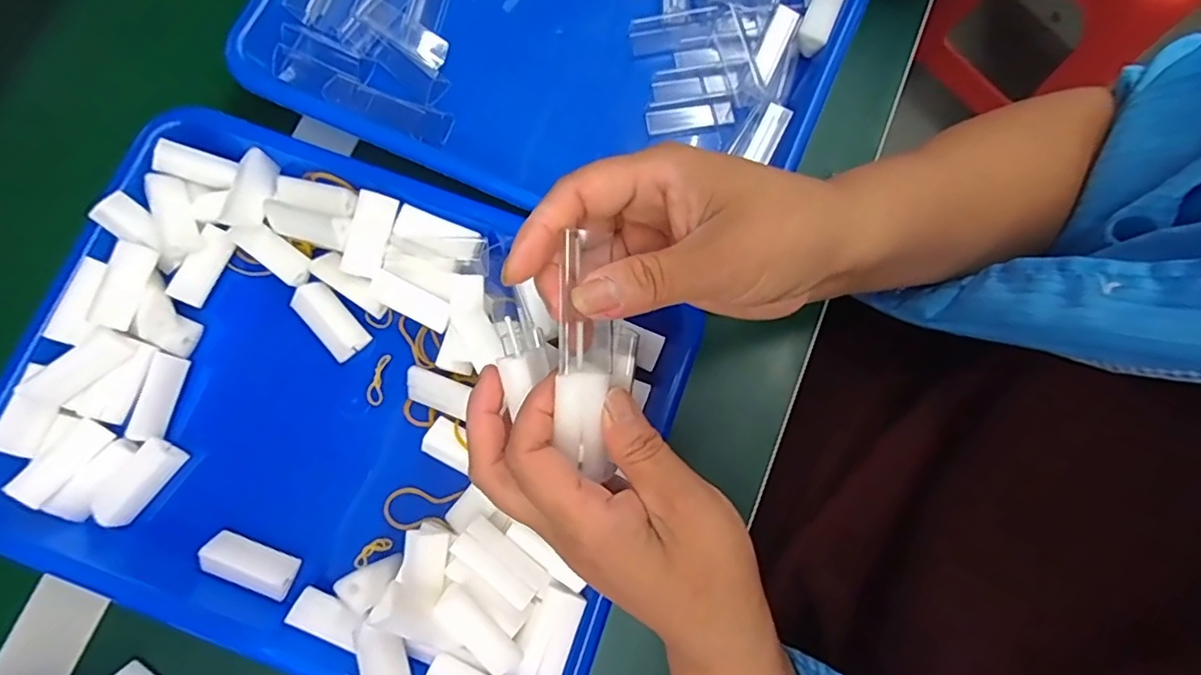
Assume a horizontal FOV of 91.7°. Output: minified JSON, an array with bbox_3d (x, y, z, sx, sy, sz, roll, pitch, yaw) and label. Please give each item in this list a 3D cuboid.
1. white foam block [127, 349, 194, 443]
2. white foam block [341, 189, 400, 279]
[{"bbox_3d":[-0.239,0.032,0.315,0.016,0.015,0.046,9,79,1],"label":"white foam block"},{"bbox_3d":[-0.125,-0.056,0.316,0.018,0.012,0.045,16,79,3],"label":"white foam block"}]

